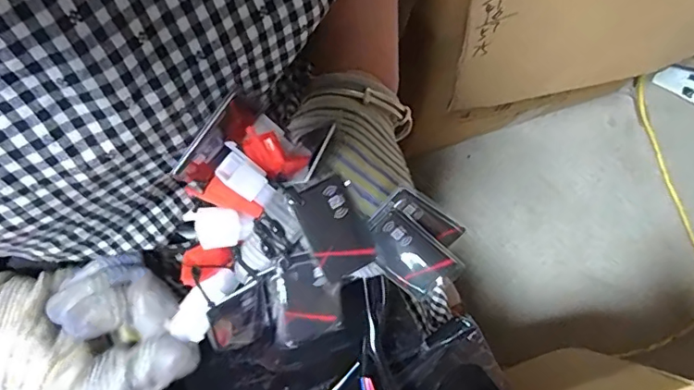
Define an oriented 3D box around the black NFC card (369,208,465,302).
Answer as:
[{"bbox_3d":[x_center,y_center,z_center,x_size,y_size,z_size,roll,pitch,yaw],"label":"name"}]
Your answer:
[{"bbox_3d":[0.033,0.033,0.281,0.051,0.005,0.034,39,111,-12],"label":"black NFC card"}]

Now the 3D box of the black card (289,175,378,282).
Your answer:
[{"bbox_3d":[-0.007,0.018,0.263,0.029,0.005,0.048,-29,103,-13],"label":"black card"}]

